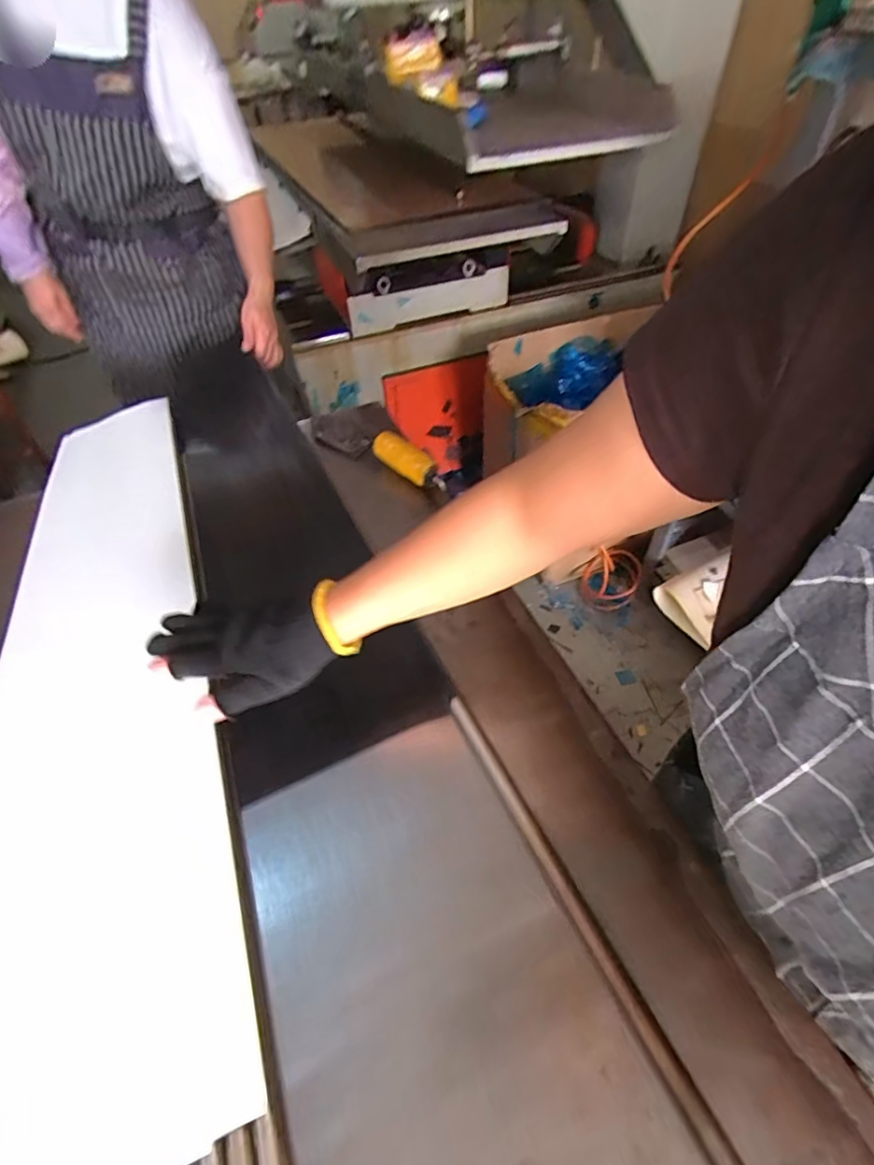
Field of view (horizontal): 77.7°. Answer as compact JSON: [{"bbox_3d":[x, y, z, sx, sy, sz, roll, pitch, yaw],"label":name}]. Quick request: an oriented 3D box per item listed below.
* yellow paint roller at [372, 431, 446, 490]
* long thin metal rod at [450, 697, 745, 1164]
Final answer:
[{"bbox_3d":[-0.036,-0.163,0.721,0.112,0.028,0.037,39,60,15],"label":"yellow paint roller"},{"bbox_3d":[0.106,0.243,0.391,0.019,0.014,0.396,-22,52,-15],"label":"long thin metal rod"}]

